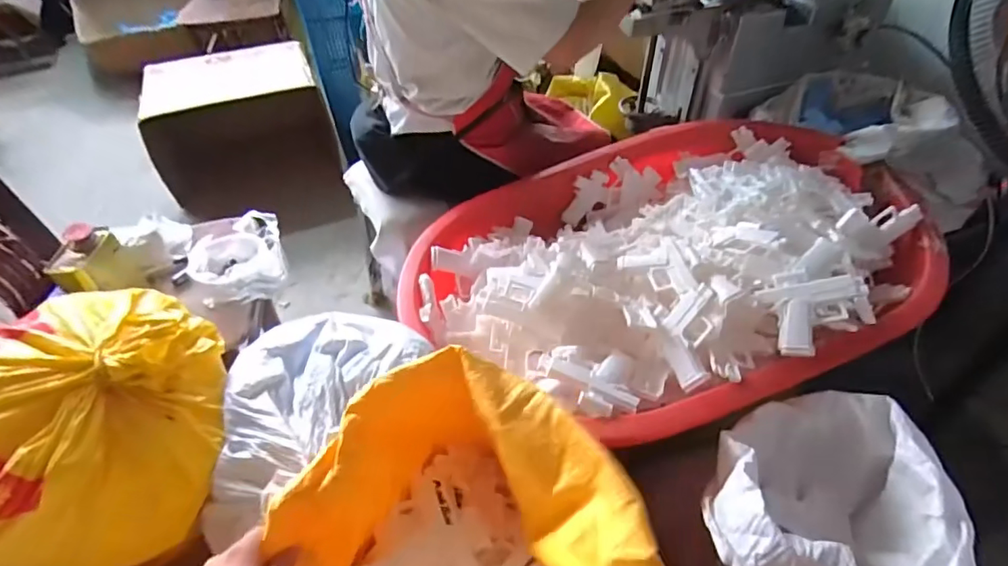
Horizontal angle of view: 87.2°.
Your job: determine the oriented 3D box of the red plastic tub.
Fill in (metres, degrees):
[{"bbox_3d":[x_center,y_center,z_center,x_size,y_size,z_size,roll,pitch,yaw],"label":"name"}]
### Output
[{"bbox_3d":[0.302,-0.056,0.946,0.857,0.153,0.603,-23,49,-20],"label":"red plastic tub"}]

